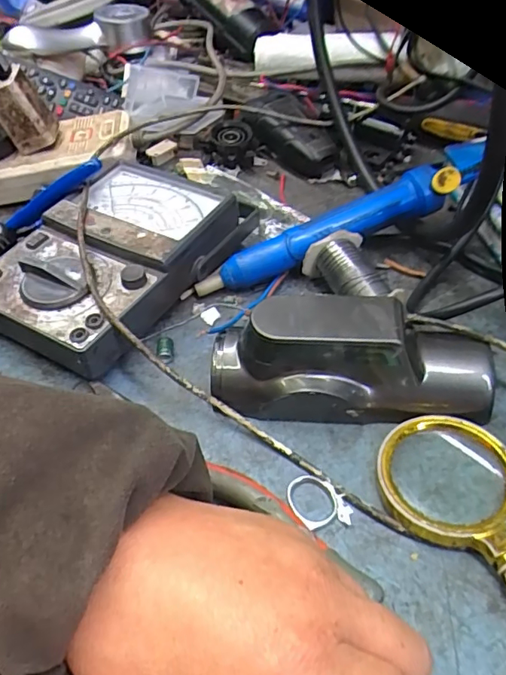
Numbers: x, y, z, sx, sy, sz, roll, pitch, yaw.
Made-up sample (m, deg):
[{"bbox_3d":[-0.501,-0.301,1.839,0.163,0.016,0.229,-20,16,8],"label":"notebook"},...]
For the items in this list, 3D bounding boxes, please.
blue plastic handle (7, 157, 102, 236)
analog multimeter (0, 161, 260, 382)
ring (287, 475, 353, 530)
[{"bbox_3d":[-0.148,-0.105,0.401,0.092,0.013,0.019,-29,45,21],"label":"blue plastic handle"},{"bbox_3d":[-0.097,-0.055,0.380,0.124,0.049,0.184,20,53,21],"label":"analog multimeter"},{"bbox_3d":[0.033,0.084,0.274,0.022,0.005,0.034,-33,53,-22],"label":"ring"}]

